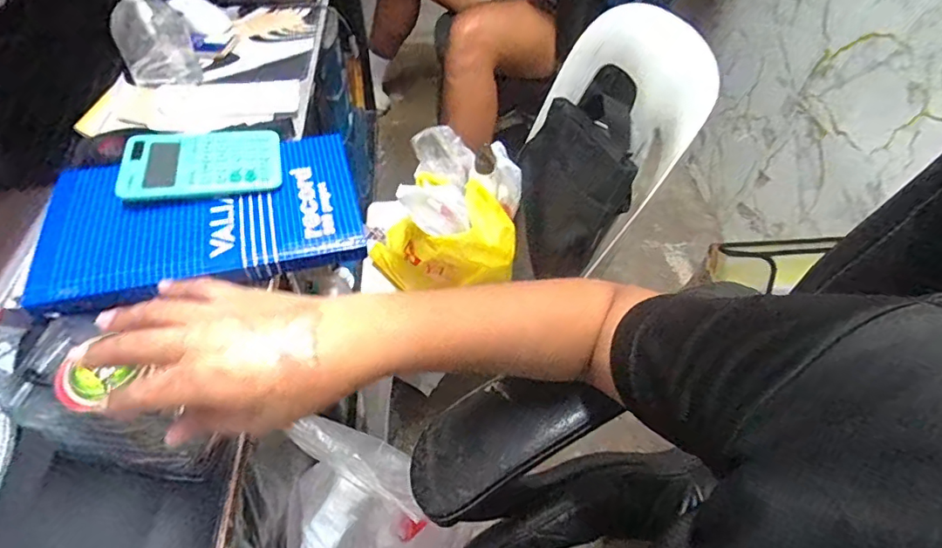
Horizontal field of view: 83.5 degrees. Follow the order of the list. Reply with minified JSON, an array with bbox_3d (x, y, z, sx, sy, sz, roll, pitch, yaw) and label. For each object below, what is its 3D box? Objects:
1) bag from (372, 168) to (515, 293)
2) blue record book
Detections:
[{"bbox_3d":[-0.033,-0.056,0.802,0.191,0.140,0.168,-24,54,-22],"label":"bag"},{"bbox_3d":[-0.257,-0.060,0.517,0.287,0.024,0.175,-12,50,-13],"label":"blue record book"}]

